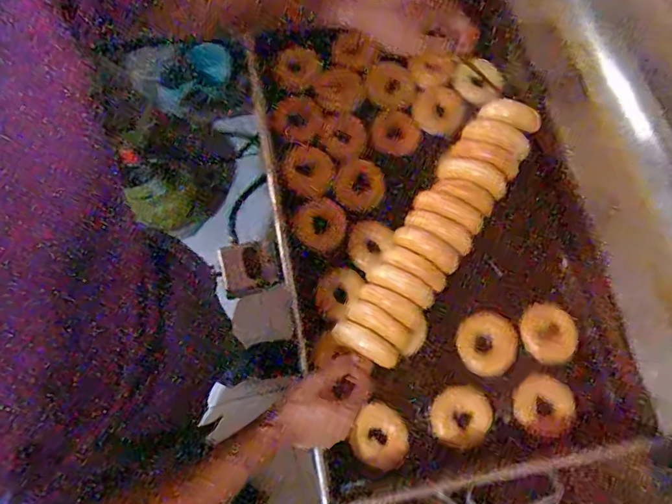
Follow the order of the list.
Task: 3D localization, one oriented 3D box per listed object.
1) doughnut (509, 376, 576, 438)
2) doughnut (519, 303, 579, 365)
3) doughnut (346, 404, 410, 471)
[{"bbox_3d":[0.315,0.233,0.758,0.081,0.029,0.082,0,73,1],"label":"doughnut"},{"bbox_3d":[0.337,0.126,0.781,0.086,0.020,0.084,-40,72,17],"label":"doughnut"},{"bbox_3d":[0.069,0.282,0.755,0.081,0.027,0.084,0,73,1],"label":"doughnut"}]

